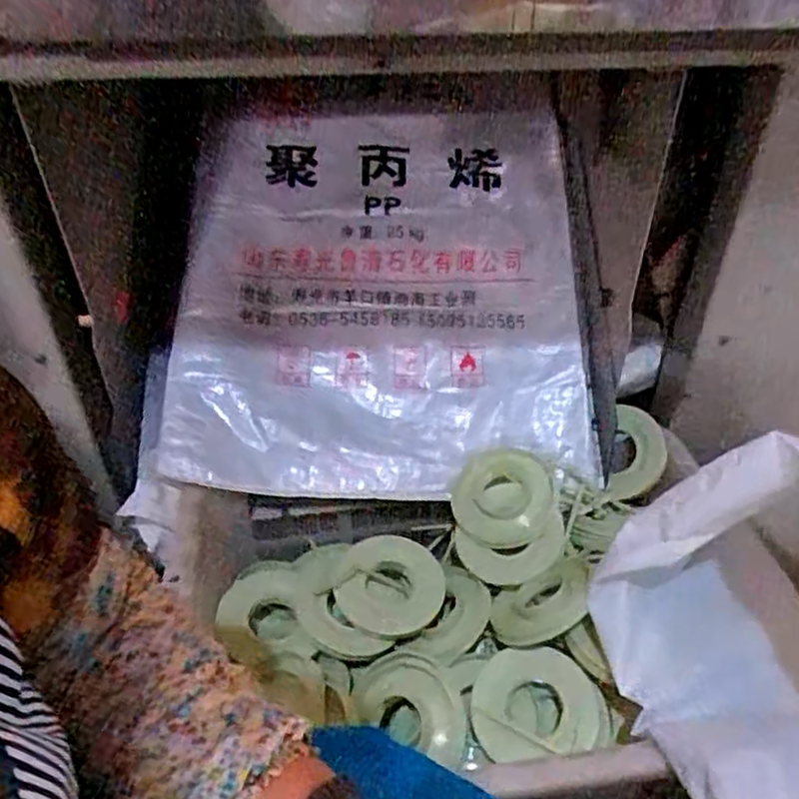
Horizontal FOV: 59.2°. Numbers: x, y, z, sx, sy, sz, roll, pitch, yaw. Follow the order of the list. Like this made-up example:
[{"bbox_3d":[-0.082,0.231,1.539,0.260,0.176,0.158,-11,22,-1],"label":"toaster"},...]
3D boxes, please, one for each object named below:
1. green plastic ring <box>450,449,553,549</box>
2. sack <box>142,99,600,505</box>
[{"bbox_3d":[0.128,0.123,0.880,0.120,0.009,0.123,-5,69,14],"label":"green plastic ring"},{"bbox_3d":[-0.025,-0.169,0.985,0.586,0.084,0.609,1,77,3],"label":"sack"}]

